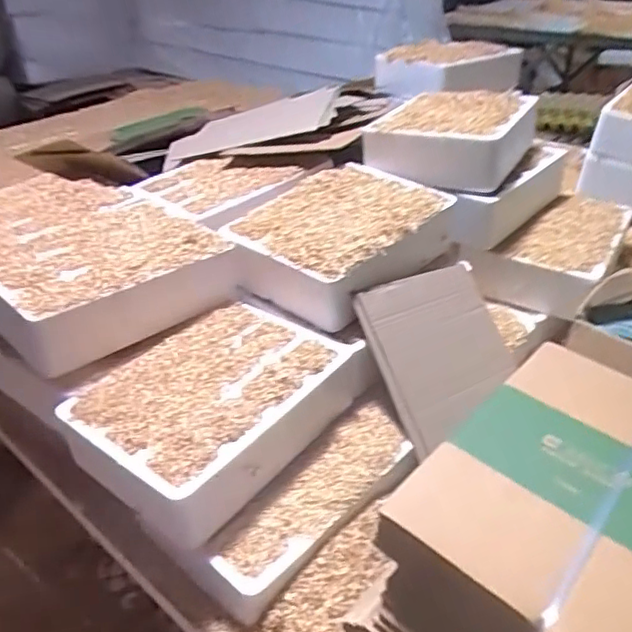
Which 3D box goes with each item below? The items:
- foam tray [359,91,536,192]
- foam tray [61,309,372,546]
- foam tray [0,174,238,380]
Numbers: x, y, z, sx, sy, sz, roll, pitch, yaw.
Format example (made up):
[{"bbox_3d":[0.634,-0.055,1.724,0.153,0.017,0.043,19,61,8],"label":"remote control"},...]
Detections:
[{"bbox_3d":[0.193,-0.260,0.851,0.189,0.064,0.230,16,37,25],"label":"foam tray"},{"bbox_3d":[-0.100,0.085,0.614,0.196,0.063,0.267,21,40,31],"label":"foam tray"},{"bbox_3d":[-0.303,-0.075,0.744,0.250,0.090,0.377,-29,42,-34],"label":"foam tray"}]

